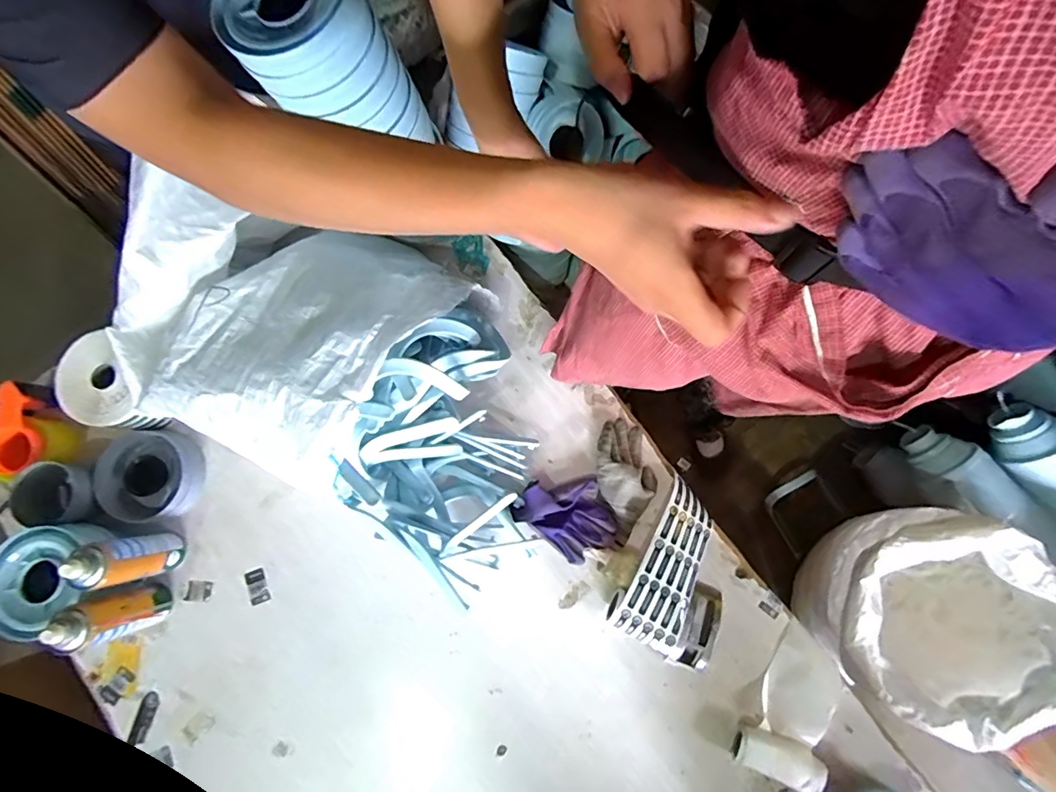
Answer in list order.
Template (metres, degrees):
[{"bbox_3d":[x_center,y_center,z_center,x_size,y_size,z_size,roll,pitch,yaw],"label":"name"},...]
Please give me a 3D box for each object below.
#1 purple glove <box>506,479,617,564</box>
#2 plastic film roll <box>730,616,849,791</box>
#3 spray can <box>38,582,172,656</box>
[{"bbox_3d":[0.070,0.191,0.802,0.162,0.041,0.127,35,84,8],"label":"purple glove"},{"bbox_3d":[0.418,0.478,0.759,0.123,0.048,0.226,28,82,6],"label":"plastic film roll"},{"bbox_3d":[-0.609,0.321,0.724,0.054,0.183,0.069,-13,80,1],"label":"spray can"}]

